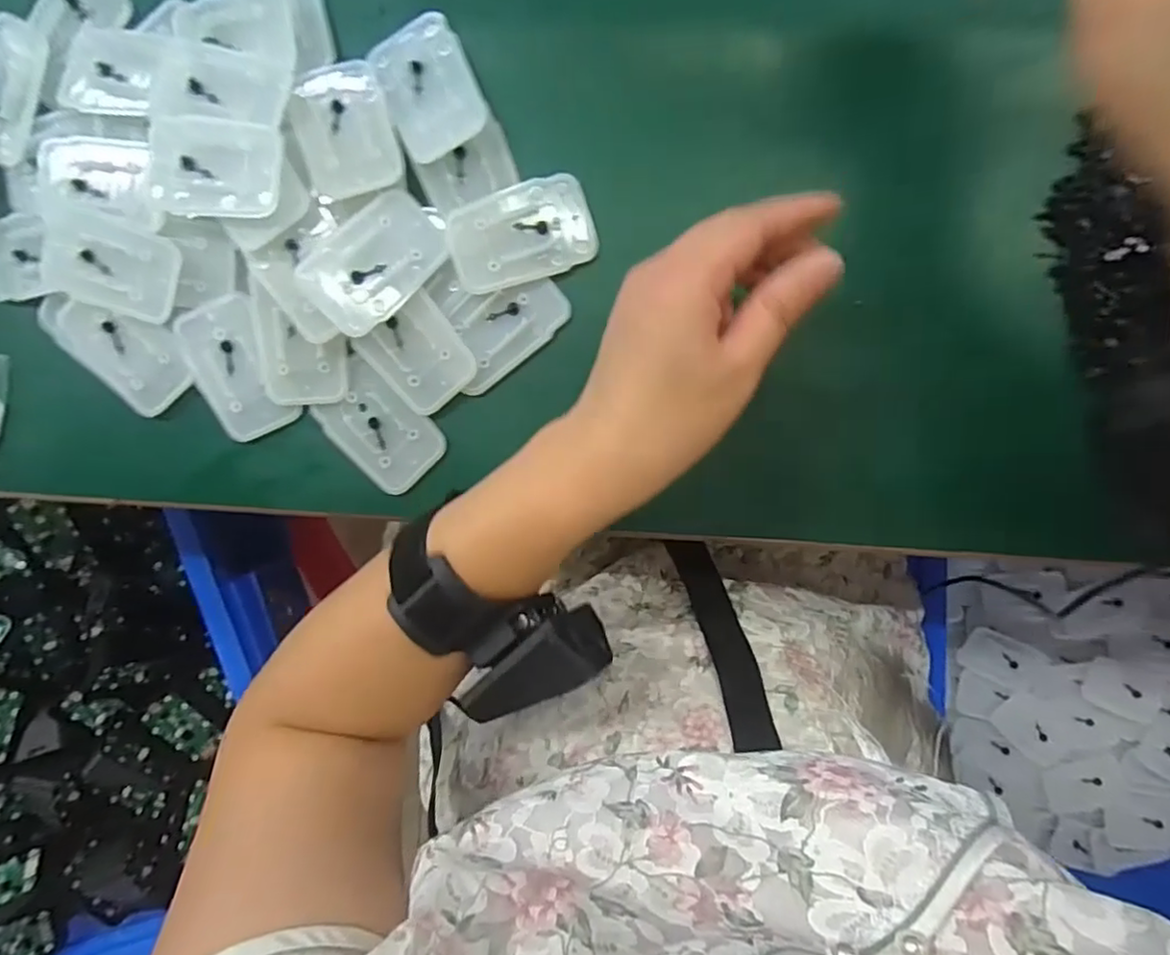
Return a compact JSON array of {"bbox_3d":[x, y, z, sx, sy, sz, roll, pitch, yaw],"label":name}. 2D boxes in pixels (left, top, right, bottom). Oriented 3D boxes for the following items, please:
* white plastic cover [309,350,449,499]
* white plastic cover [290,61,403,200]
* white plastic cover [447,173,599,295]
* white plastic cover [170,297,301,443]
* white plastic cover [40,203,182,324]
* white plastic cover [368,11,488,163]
[{"bbox_3d":[-0.107,-0.024,0.325,0.064,0.006,0.043,45,95,0],"label":"white plastic cover"},{"bbox_3d":[-0.115,-0.167,0.301,0.043,0.007,0.065,-15,89,-9],"label":"white plastic cover"},{"bbox_3d":[-0.031,-0.119,0.308,0.069,0.007,0.043,-19,92,5],"label":"white plastic cover"},{"bbox_3d":[-0.179,-0.055,0.322,0.043,0.006,0.069,-18,92,5],"label":"white plastic cover"},{"bbox_3d":[-0.238,-0.107,0.317,0.065,0.013,0.043,19,94,2],"label":"white plastic cover"},{"bbox_3d":[-0.075,-0.187,0.303,0.043,0.009,0.060,-26,91,5],"label":"white plastic cover"}]

